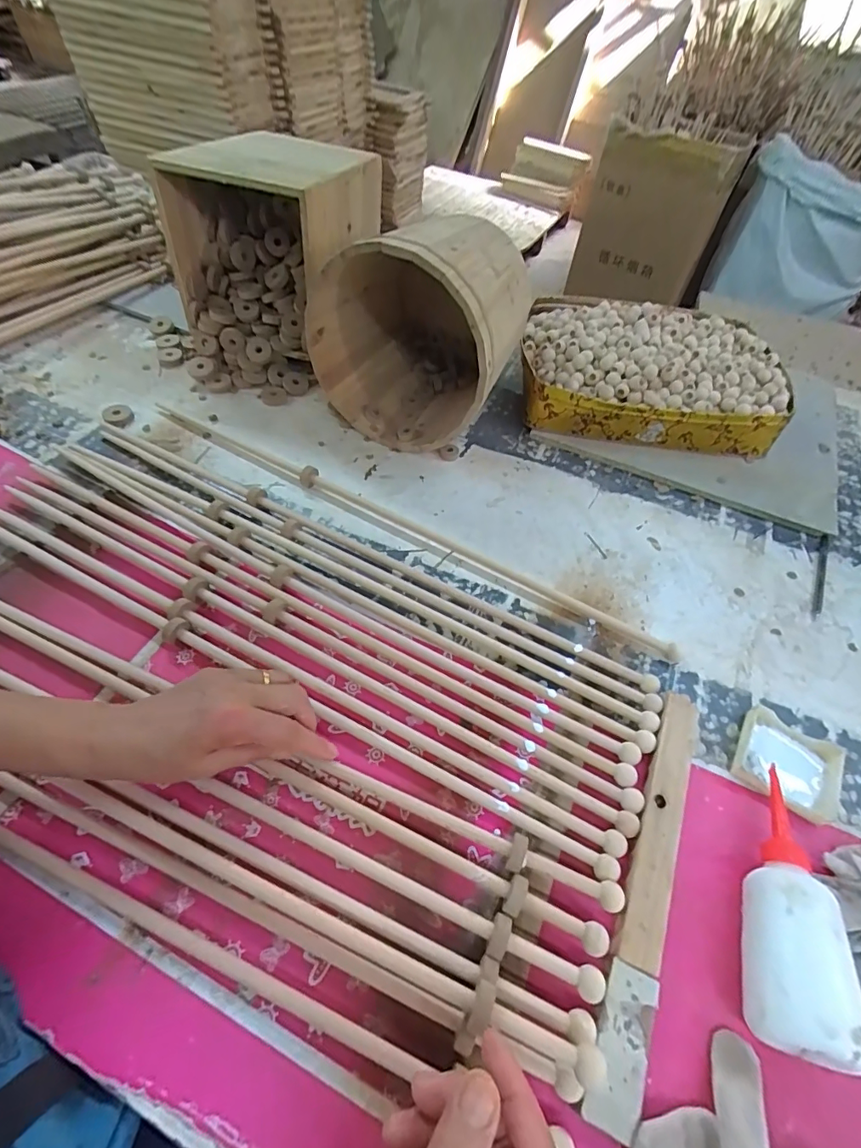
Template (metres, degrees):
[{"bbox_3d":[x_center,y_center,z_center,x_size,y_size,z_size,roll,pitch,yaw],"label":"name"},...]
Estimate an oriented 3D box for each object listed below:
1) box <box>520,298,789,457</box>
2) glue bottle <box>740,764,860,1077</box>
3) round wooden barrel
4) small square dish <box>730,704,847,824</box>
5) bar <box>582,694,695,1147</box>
[{"bbox_3d":[0.317,-0.302,0.721,0.356,0.098,0.281,10,54,3],"label":"box"},{"bbox_3d":[0.246,0.224,0.340,0.053,0.060,0.176,16,54,7],"label":"glue bottle"},{"bbox_3d":[-0.009,-0.311,0.613,0.229,0.224,0.206,21,55,11],"label":"round wooden barrel"},{"bbox_3d":[0.311,0.165,0.417,0.079,0.016,0.076,28,56,15],"label":"small square dish"},{"bbox_3d":[0.165,0.221,0.359,0.034,0.017,0.286,24,55,12],"label":"bar"}]

